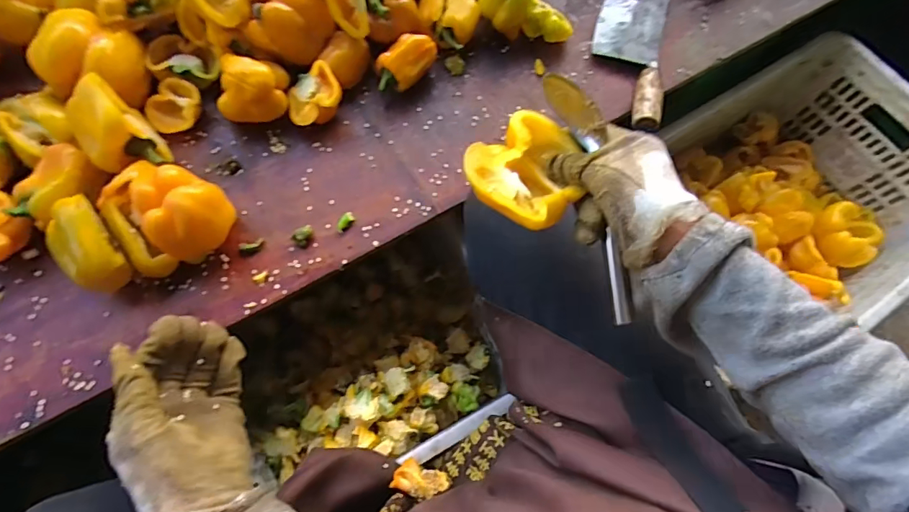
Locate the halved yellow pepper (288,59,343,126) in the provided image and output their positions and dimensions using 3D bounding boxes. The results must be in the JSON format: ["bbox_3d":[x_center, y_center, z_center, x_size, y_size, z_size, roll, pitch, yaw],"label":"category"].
[{"bbox_3d":[-0.165,-0.185,0.544,0.062,0.049,0.056,-23,73,-10],"label":"halved yellow pepper"}]

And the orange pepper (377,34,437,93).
[{"bbox_3d":[-0.062,-0.233,0.567,0.077,0.056,0.043,-43,78,-15],"label":"orange pepper"}]

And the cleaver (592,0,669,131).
[{"bbox_3d":[0.235,-0.291,0.616,0.091,0.034,0.284,14,71,2],"label":"cleaver"}]

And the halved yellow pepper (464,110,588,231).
[{"bbox_3d":[0.060,-0.066,0.370,0.099,0.036,0.083,-42,77,-15],"label":"halved yellow pepper"}]

